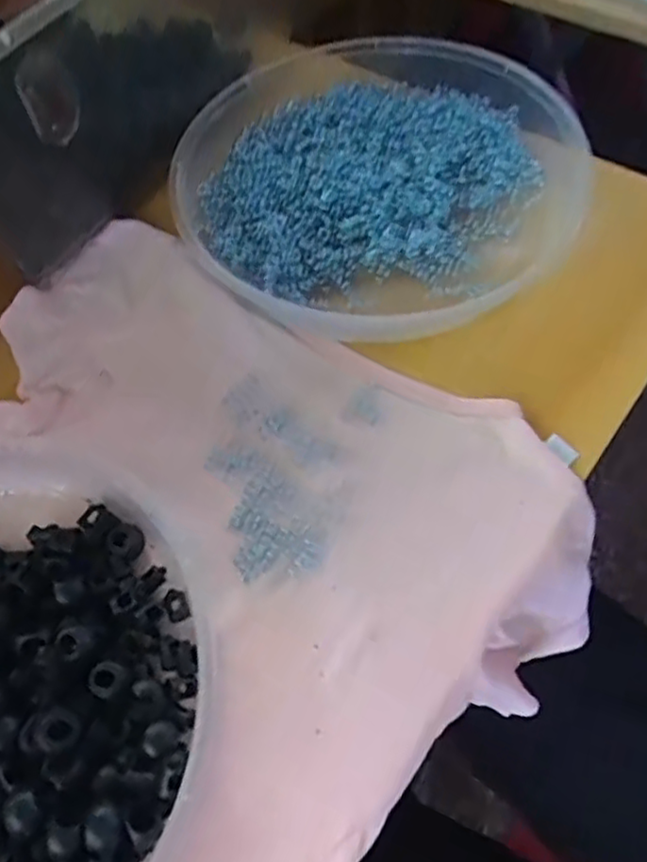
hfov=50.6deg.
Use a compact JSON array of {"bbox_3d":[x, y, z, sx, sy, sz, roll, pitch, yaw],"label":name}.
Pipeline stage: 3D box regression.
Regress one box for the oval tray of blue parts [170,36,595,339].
[{"bbox_3d":[0.028,-0.153,0.415,0.239,0.035,0.224,34,70,22],"label":"oval tray of blue parts"}]

